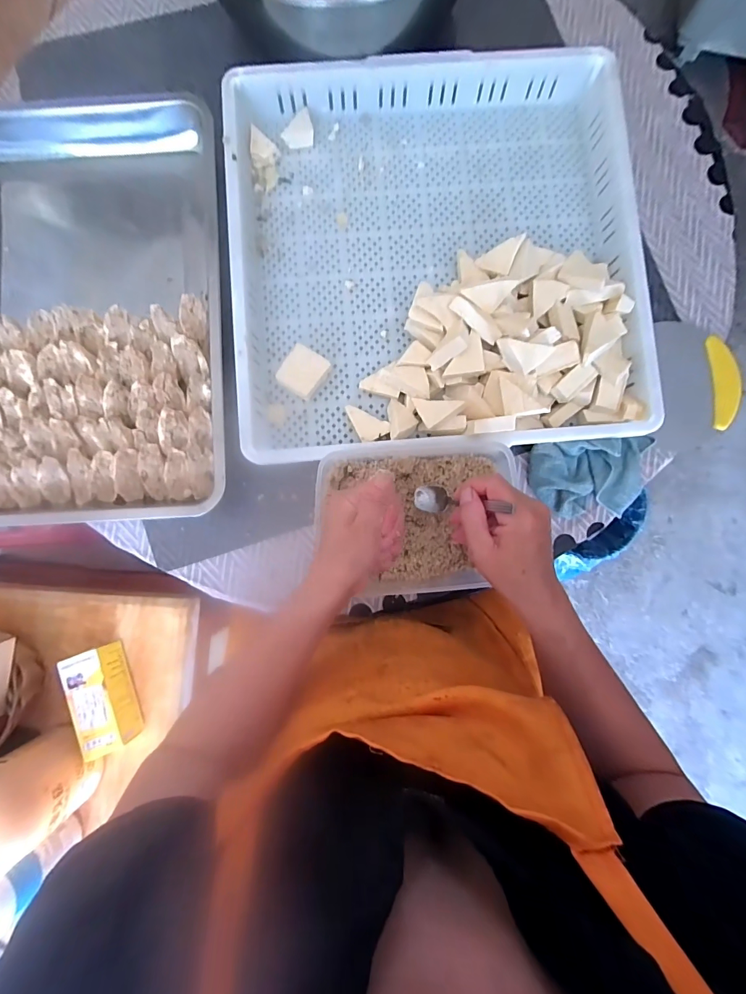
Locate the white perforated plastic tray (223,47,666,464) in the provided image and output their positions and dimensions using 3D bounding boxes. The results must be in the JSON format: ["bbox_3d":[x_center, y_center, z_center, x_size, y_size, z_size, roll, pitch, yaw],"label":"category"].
[{"bbox_3d":[0.070,-0.285,0.475,0.465,0.061,0.466,-5,86,0],"label":"white perforated plastic tray"}]

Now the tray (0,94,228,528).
[{"bbox_3d":[-0.348,-0.237,0.484,0.345,0.055,0.538,-5,86,0],"label":"tray"}]

